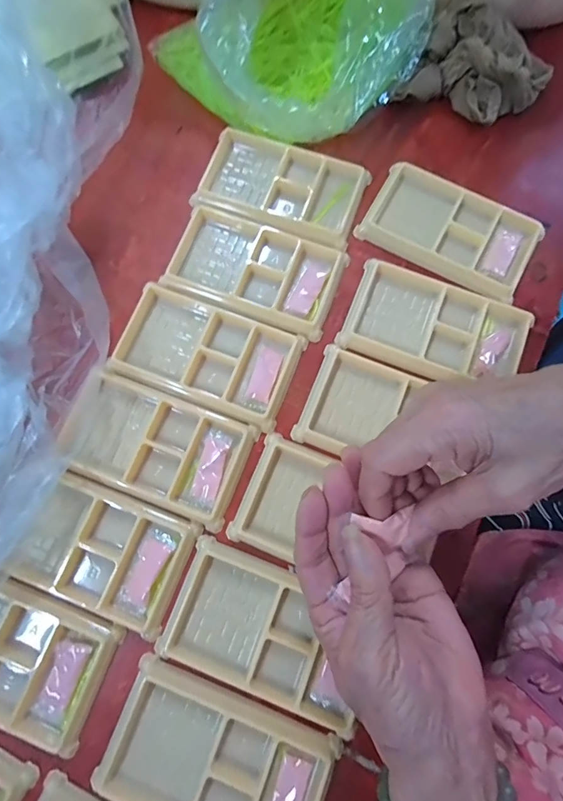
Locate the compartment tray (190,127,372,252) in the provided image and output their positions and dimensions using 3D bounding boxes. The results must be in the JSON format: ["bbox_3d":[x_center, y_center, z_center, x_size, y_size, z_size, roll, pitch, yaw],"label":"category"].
[{"bbox_3d":[0.000,-0.181,0.334,0.134,0.013,0.080,20,78,4],"label":"compartment tray"}]

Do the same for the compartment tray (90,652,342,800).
[{"bbox_3d":[-0.040,0.225,0.243,0.133,0.011,0.077,21,78,4],"label":"compartment tray"}]

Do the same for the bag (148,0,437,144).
[{"bbox_3d":[0.018,-0.318,0.326,0.214,0.079,0.171,-31,79,-7],"label":"bag"}]

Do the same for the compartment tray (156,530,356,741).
[{"bbox_3d":[-0.009,0.153,0.260,0.129,0.012,0.076,22,78,4],"label":"compartment tray"}]

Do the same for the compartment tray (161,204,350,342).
[{"bbox_3d":[-0.020,-0.107,0.317,0.132,0.010,0.076,20,78,4],"label":"compartment tray"}]

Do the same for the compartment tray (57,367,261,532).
[{"bbox_3d":[-0.091,0.033,0.289,0.130,0.016,0.076,22,78,4],"label":"compartment tray"}]

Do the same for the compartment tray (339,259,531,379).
[{"bbox_3d":[0.120,-0.055,0.306,0.133,0.012,0.072,22,78,4],"label":"compartment tray"}]

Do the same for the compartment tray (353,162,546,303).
[{"bbox_3d":[0.140,-0.141,0.325,0.135,0.014,0.075,29,79,6],"label":"compartment tray"}]

